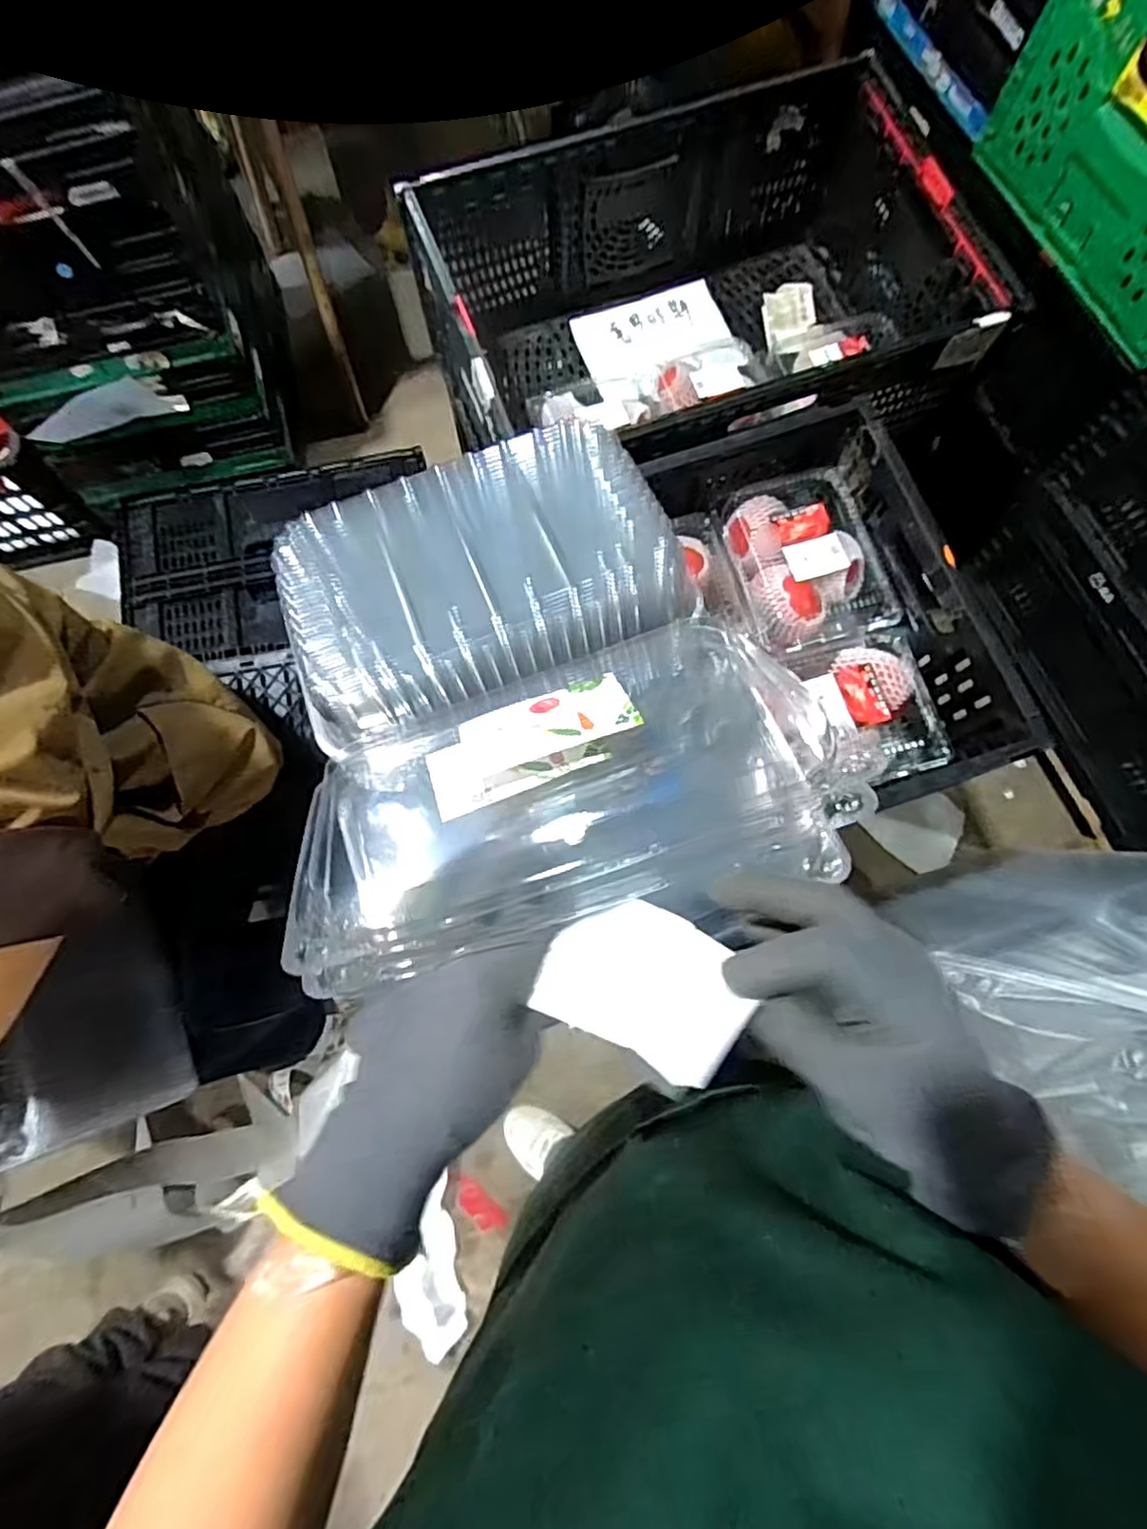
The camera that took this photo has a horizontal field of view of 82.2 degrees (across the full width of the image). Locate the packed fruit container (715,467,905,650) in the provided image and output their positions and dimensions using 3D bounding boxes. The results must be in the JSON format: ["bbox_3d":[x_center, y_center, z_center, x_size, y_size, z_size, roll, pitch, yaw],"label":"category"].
[{"bbox_3d":[0.251,-0.217,0.714,0.149,0.072,0.183,-15,77,-4],"label":"packed fruit container"}]

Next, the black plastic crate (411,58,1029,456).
[{"bbox_3d":[0.162,-0.561,0.834,0.627,0.227,0.449,-22,77,-5],"label":"black plastic crate"}]

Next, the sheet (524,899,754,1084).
[{"bbox_3d":[0.032,0.094,0.290,0.089,0.007,0.066,15,50,32],"label":"sheet"}]

